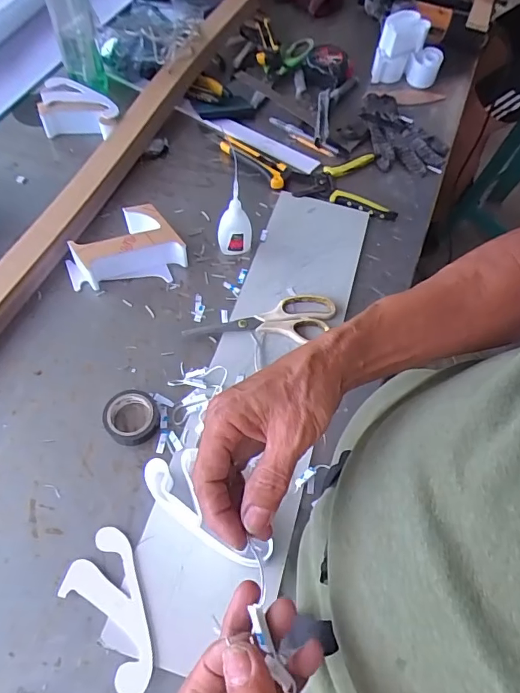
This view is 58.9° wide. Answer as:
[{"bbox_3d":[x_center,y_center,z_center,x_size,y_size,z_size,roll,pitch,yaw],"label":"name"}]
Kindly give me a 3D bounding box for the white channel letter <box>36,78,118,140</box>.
[{"bbox_3d":[-0.281,-0.366,0.725,0.123,0.060,0.075,8,59,1],"label":"white channel letter"}]

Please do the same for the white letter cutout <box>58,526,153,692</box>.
[{"bbox_3d":[-0.138,0.235,0.410,0.064,0.009,0.133,-16,62,-13],"label":"white letter cutout"}]

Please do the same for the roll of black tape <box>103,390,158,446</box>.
[{"bbox_3d":[-0.139,0.074,0.497,0.055,0.019,0.059,2,59,-3],"label":"roll of black tape"}]

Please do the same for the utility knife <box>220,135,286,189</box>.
[{"bbox_3d":[-0.007,-0.296,0.726,0.132,0.019,0.047,37,64,17],"label":"utility knife"}]

